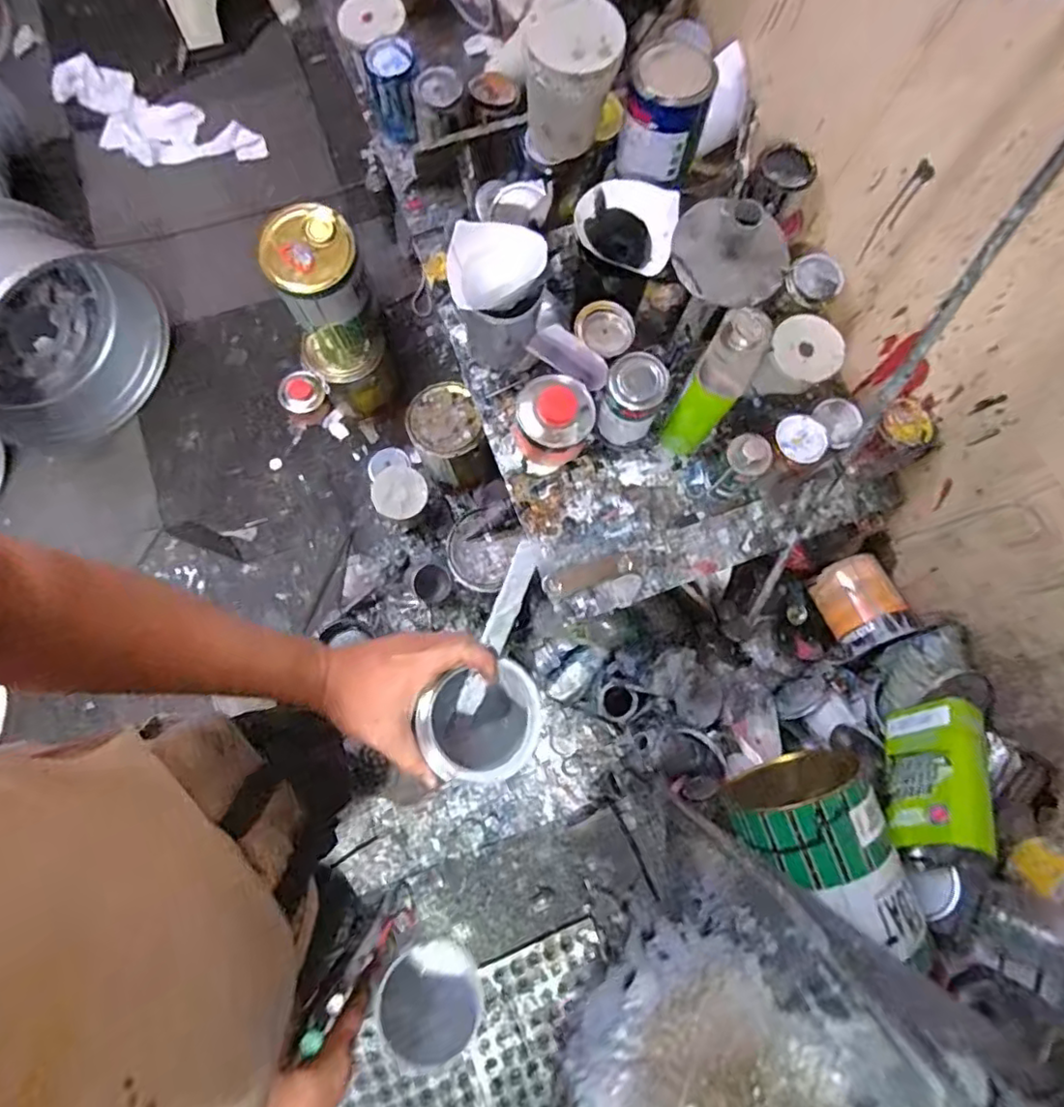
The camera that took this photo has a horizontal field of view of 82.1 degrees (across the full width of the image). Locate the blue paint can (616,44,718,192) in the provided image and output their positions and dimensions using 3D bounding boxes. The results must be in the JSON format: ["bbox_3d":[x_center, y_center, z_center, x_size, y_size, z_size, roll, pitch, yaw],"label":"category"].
[{"bbox_3d":[0.164,-0.542,0.761,0.093,0.117,0.085,1,79,-4],"label":"blue paint can"}]

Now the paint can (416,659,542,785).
[{"bbox_3d":[-0.044,0.158,0.579,0.101,0.119,0.086,-23,78,-7],"label":"paint can"}]

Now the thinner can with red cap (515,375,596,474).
[{"bbox_3d":[0.029,-0.173,0.802,0.097,0.089,0.100,1,79,-4],"label":"thinner can with red cap"}]

